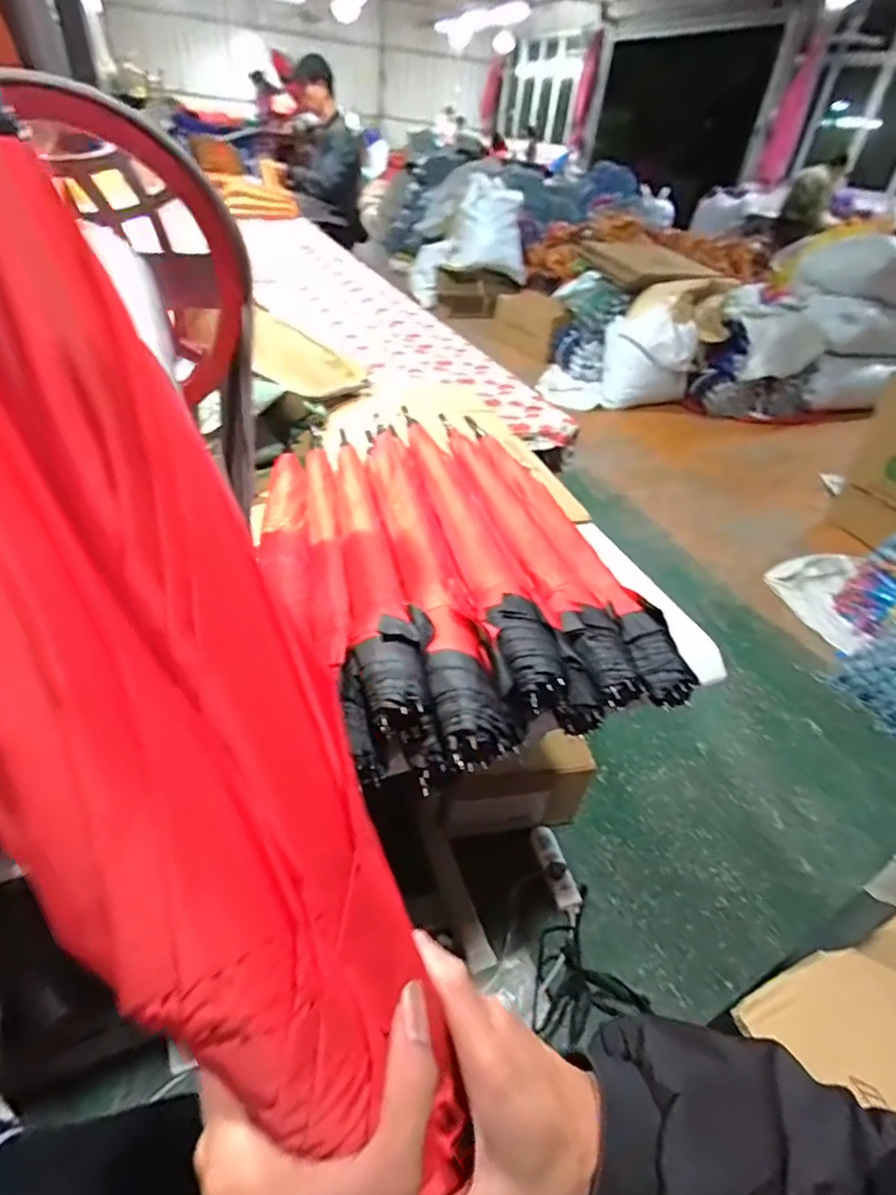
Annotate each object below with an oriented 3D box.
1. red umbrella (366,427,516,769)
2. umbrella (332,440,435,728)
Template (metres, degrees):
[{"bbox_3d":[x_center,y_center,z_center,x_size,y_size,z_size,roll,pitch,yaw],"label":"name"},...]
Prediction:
[{"bbox_3d":[-0.030,-0.054,0.678,0.076,0.051,0.562,-5,41,-15],"label":"red umbrella"},{"bbox_3d":[-0.100,-0.082,0.699,0.064,0.053,0.585,-4,40,-14],"label":"umbrella"}]

